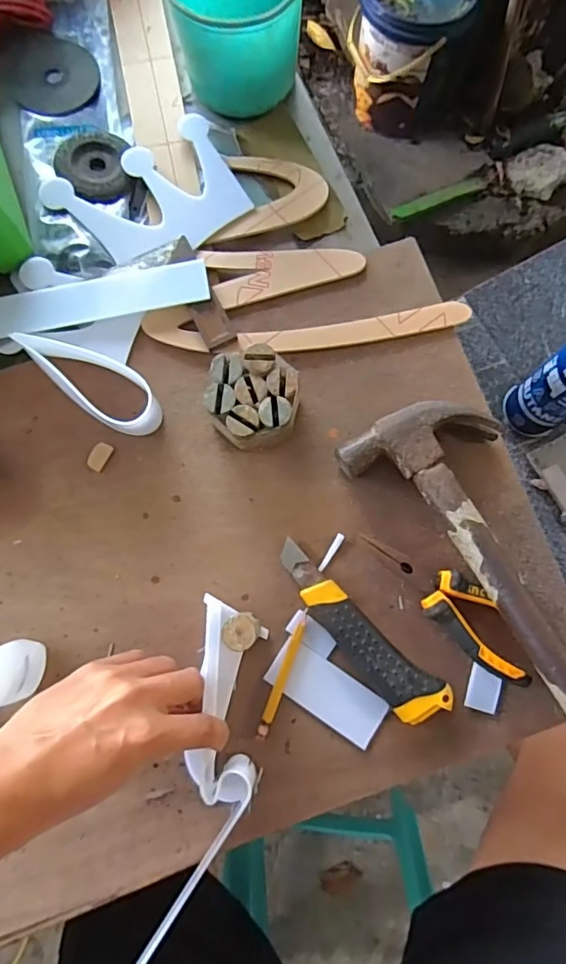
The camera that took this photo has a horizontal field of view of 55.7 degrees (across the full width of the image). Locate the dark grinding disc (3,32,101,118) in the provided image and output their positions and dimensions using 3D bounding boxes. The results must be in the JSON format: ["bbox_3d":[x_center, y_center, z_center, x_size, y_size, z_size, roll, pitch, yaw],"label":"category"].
[{"bbox_3d":[-0.230,-0.405,0.535,0.083,0.009,0.095,-42,84,-2],"label":"dark grinding disc"}]

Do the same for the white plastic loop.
[{"bbox_3d":[-0.164,-0.088,0.453,0.139,0.038,0.051,36,82,7],"label":"white plastic loop"}]

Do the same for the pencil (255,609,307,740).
[{"bbox_3d":[0.000,0.147,0.411,0.009,0.005,0.100,19,79,5],"label":"pencil"}]

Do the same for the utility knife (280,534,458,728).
[{"bbox_3d":[0.054,0.117,0.410,0.163,0.017,0.041,42,82,8],"label":"utility knife"}]

